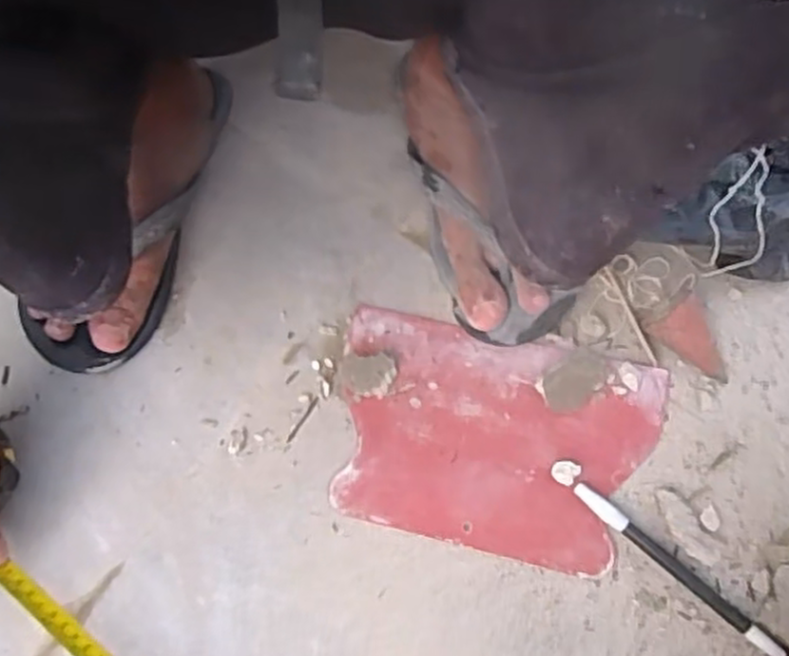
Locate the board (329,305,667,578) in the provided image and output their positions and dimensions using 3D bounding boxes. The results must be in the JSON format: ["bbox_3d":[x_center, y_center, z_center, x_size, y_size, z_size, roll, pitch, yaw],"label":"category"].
[{"bbox_3d":[0.063,0.070,0.494,0.205,0.008,0.144,13,69,8],"label":"board"}]

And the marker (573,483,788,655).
[{"bbox_3d":[0.170,0.146,0.456,0.145,0.012,0.011,39,75,16],"label":"marker"}]

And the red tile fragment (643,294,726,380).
[{"bbox_3d":[0.200,0.008,0.501,0.034,0.013,0.060,-47,106,-7],"label":"red tile fragment"}]

